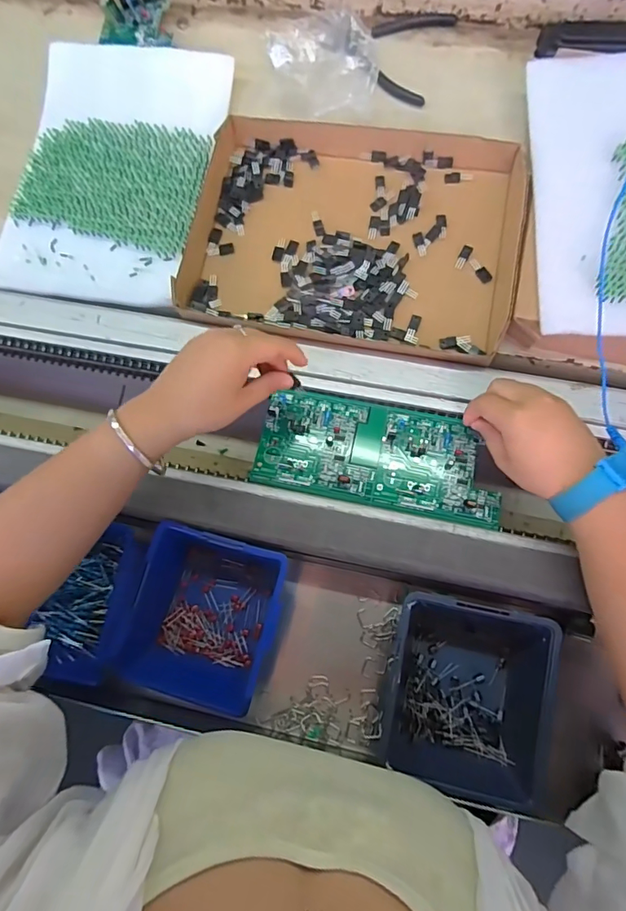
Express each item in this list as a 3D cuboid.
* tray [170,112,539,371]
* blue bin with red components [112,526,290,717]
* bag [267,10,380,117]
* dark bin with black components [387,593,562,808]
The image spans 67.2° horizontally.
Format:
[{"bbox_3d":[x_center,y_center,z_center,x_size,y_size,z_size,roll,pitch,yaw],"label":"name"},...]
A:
[{"bbox_3d":[0.038,-0.224,0.471,0.319,0.028,0.239,10,73,5],"label":"tray"},{"bbox_3d":[-0.090,0.140,0.407,0.119,0.068,0.132,13,74,6],"label":"blue bin with red components"},{"bbox_3d":[0.013,-0.419,0.505,0.111,0.052,0.100,-7,73,0],"label":"bag"},{"bbox_3d":[0.121,0.192,0.377,0.119,0.063,0.140,11,74,6],"label":"dark bin with black components"}]

